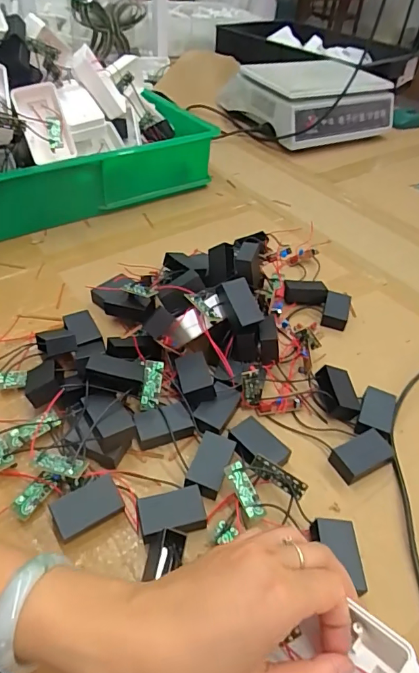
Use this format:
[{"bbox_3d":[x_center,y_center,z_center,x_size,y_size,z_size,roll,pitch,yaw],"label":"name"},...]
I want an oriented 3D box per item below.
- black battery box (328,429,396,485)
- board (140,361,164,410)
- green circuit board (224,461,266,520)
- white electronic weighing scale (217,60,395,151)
[{"bbox_3d":[0.132,0.105,0.385,0.052,0.017,0.029,-18,48,-23],"label":"black battery box"},{"bbox_3d":[-0.053,0.045,0.406,0.017,0.009,0.045,9,83,4],"label":"board"},{"bbox_3d":[0.027,0.118,0.339,0.015,0.005,0.044,-22,78,-27],"label":"green circuit board"},{"bbox_3d":[0.211,-0.511,0.968,0.286,0.113,0.267,-23,50,-27],"label":"white electronic weighing scale"}]

